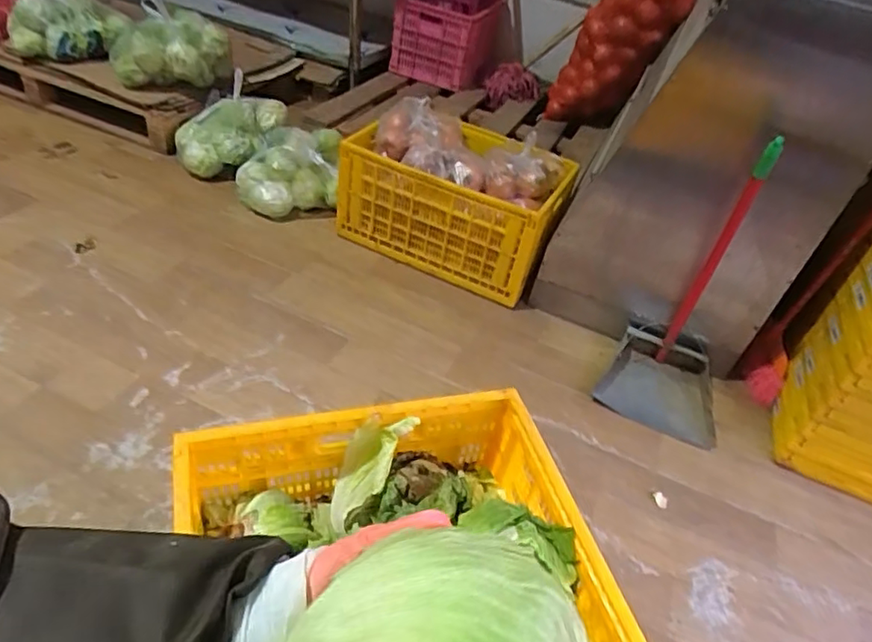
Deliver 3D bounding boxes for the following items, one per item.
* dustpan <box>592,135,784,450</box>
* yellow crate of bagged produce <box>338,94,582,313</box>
[{"bbox_3d":[0.563,-0.035,1.197,0.258,0.553,0.245,25,43,15],"label":"dustpan"},{"bbox_3d":[0.042,-0.368,1.701,0.637,0.341,0.428,23,43,13],"label":"yellow crate of bagged produce"}]

